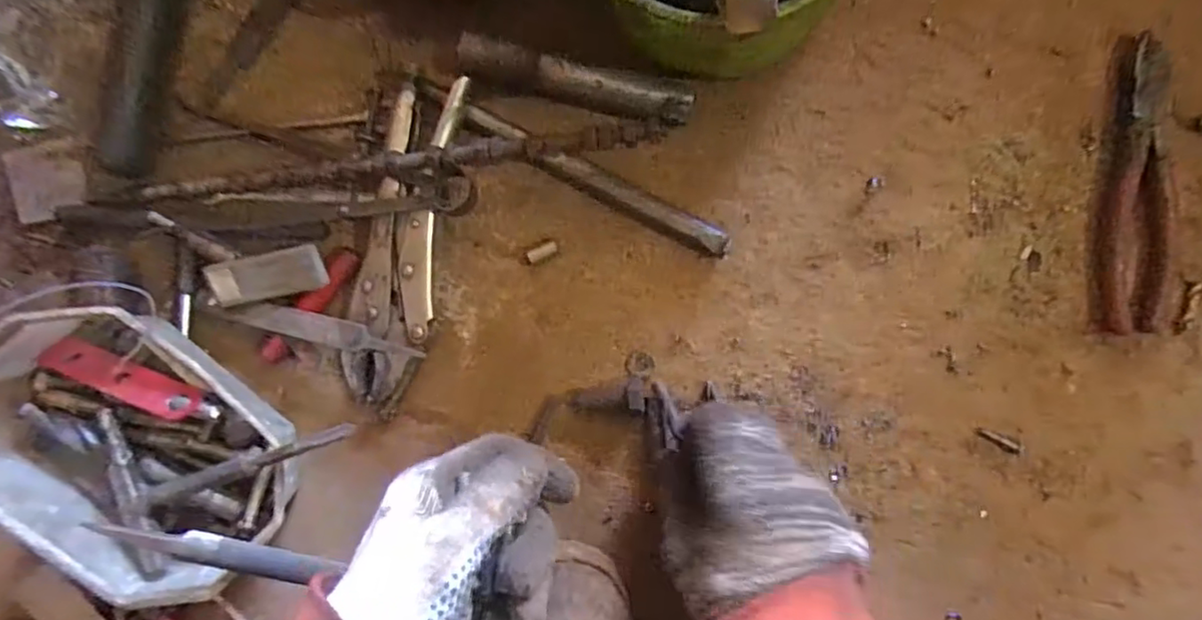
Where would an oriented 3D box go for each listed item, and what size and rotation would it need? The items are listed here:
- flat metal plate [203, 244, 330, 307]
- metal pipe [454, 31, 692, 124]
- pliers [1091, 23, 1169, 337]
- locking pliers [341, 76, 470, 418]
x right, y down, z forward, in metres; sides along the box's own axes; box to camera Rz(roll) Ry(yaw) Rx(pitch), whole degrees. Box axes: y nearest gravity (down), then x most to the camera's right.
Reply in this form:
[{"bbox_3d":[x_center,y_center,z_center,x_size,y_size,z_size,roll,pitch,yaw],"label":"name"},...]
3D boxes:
[{"bbox_3d":[-0.218,-0.022,0.395,0.076,0.015,0.029,-13,94,4],"label":"flat metal plate"},{"bbox_3d":[-0.016,-0.141,0.381,0.146,0.031,0.026,15,96,2],"label":"metal pipe"},{"bbox_3d":[0.321,-0.073,0.366,0.038,0.018,0.175,-5,95,4],"label":"pliers"},{"bbox_3d":[-0.132,-0.037,0.397,0.058,0.031,0.213,10,96,2],"label":"locking pliers"}]

